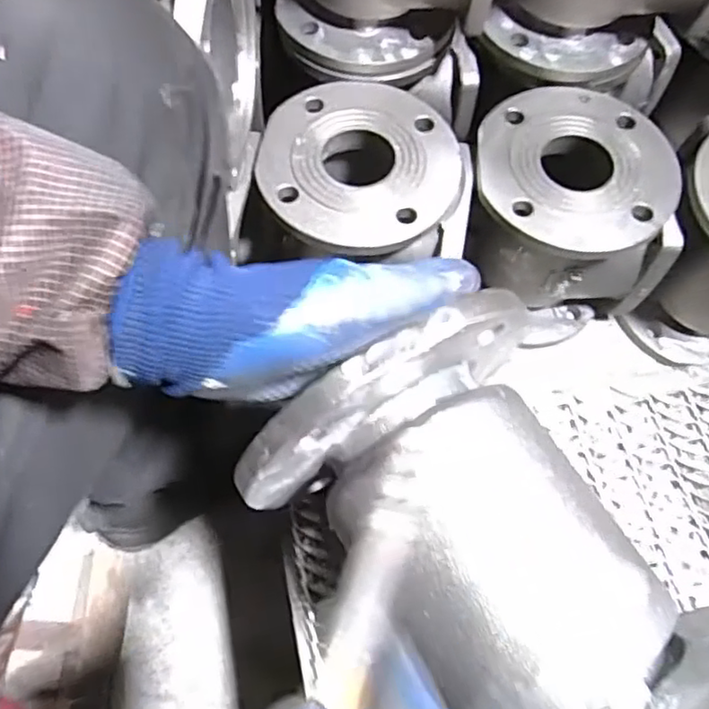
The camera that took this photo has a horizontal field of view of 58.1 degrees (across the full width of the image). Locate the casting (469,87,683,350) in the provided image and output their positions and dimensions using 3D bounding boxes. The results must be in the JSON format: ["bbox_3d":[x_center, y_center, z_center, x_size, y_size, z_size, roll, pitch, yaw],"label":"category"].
[{"bbox_3d":[0.197,-0.130,0.646,0.176,0.191,0.170,-12,67,-6],"label":"casting"}]

